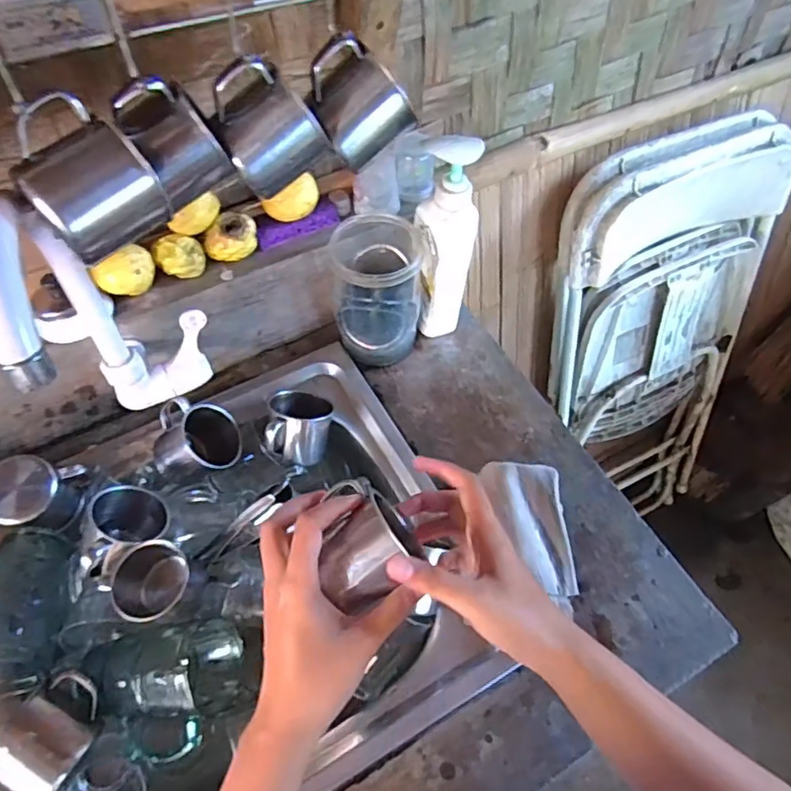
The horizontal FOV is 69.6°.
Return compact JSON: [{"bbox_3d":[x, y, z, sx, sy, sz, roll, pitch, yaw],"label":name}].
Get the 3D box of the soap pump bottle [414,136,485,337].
[{"bbox_3d":[0.049,-0.158,0.616,0.067,0.237,0.046,8,57,3],"label":"soap pump bottle"}]

